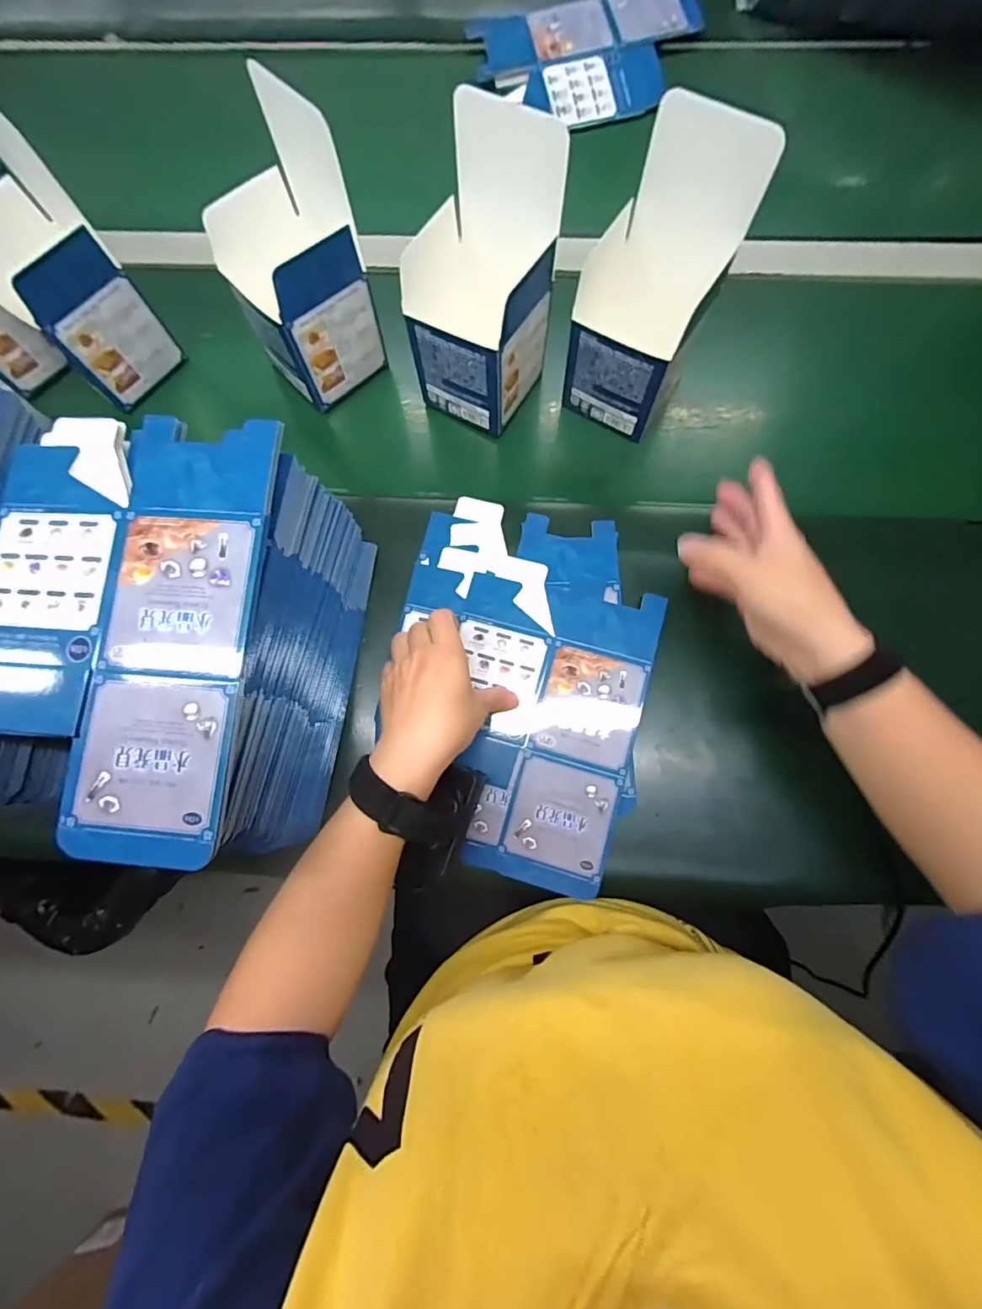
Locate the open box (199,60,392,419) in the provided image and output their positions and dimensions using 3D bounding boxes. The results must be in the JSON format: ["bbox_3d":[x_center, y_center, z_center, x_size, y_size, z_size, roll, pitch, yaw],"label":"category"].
[{"bbox_3d":[-0.159,-0.298,0.398,0.105,0.161,0.094,-40,80,-5],"label":"open box"}]

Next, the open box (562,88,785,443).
[{"bbox_3d":[0.114,-0.269,0.377,0.099,0.181,0.093,21,81,6],"label":"open box"}]

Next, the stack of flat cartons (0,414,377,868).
[{"bbox_3d":[-0.198,-0.003,0.341,0.167,0.149,0.242,7,80,4],"label":"stack of flat cartons"}]

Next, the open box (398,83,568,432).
[{"bbox_3d":[-0.009,-0.276,0.392,0.093,0.178,0.098,26,82,7],"label":"open box"}]

